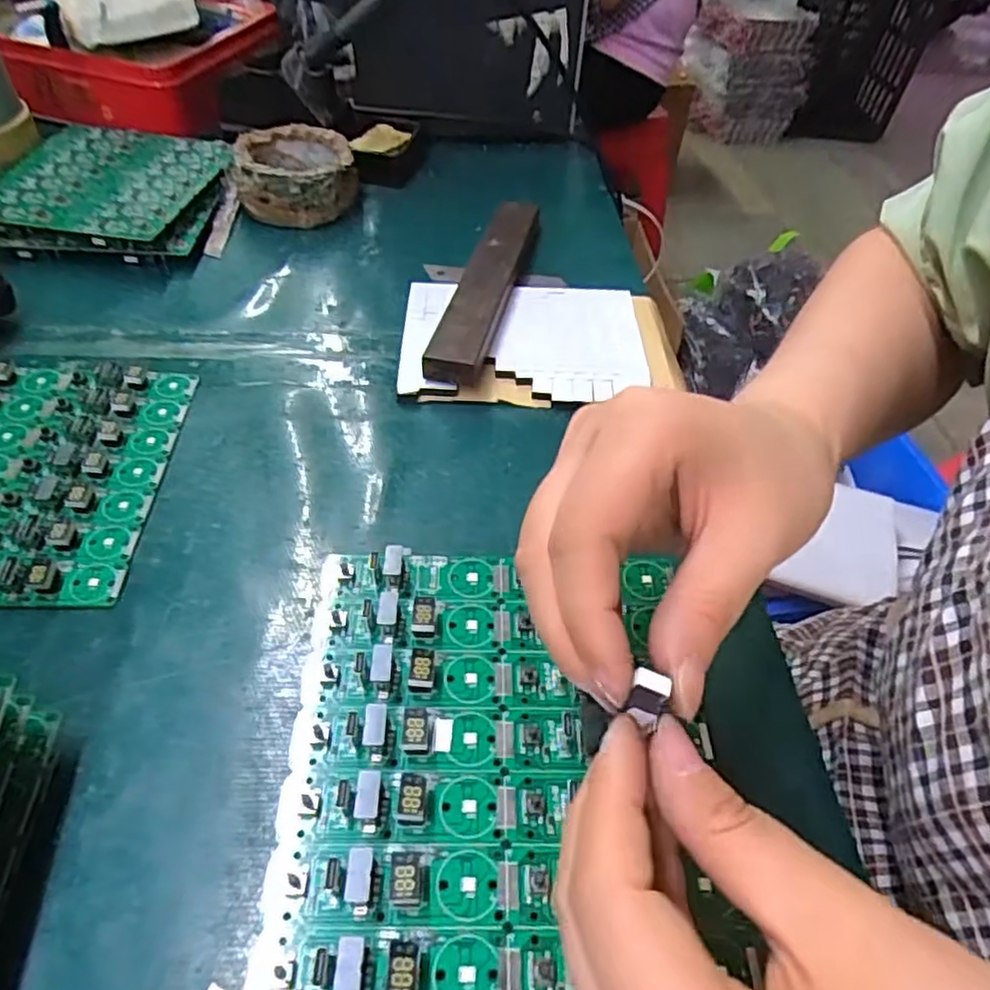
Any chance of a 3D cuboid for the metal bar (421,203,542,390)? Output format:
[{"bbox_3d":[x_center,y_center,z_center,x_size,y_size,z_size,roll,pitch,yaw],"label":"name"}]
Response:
[{"bbox_3d":[-0.003,-0.137,0.450,0.031,0.022,0.201,11,48,6],"label":"metal bar"}]

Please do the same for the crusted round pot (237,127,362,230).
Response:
[{"bbox_3d":[-0.147,-0.235,0.519,0.082,0.044,0.080,-11,50,-13],"label":"crusted round pot"}]

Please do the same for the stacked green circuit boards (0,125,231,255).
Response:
[{"bbox_3d":[-0.269,-0.213,0.496,0.145,0.033,0.142,3,48,-1],"label":"stacked green circuit boards"}]

